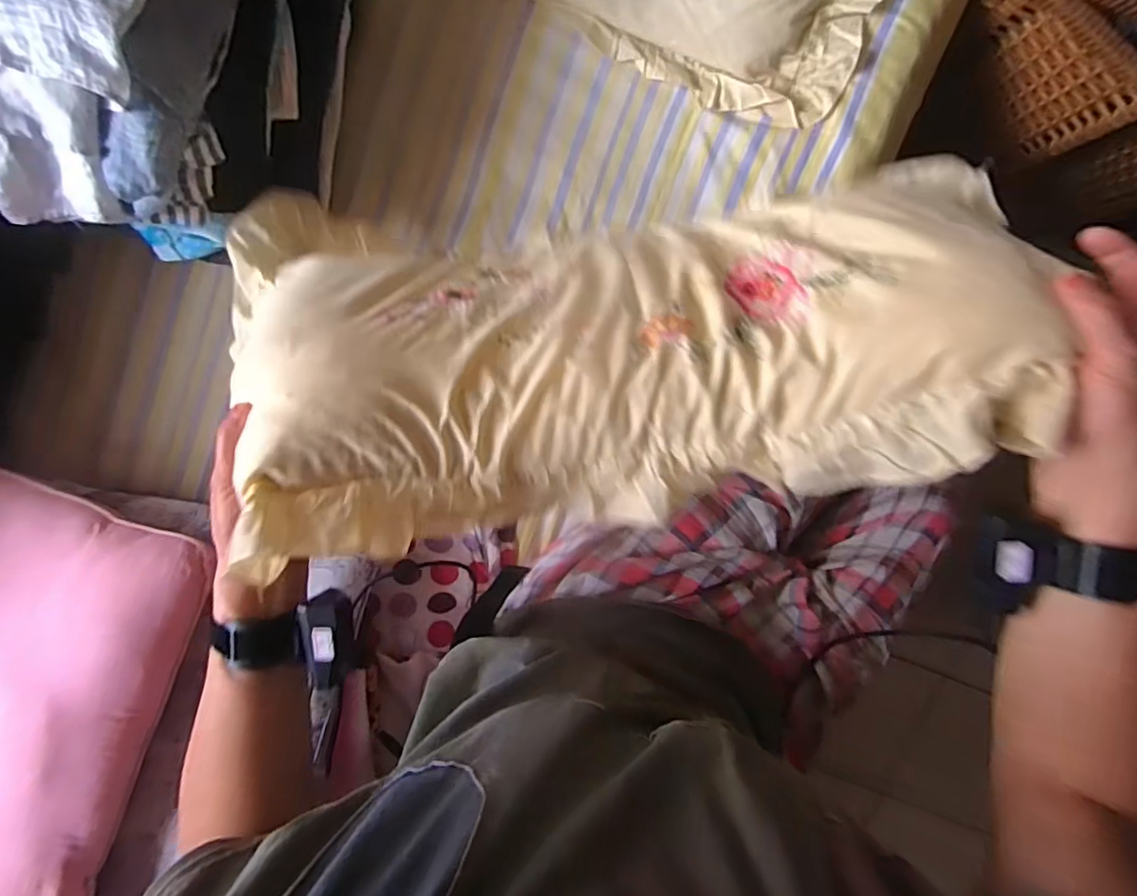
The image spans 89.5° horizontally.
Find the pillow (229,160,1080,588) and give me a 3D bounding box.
[{"bbox_3d":[0.054,-0.076,0.428,0.527,0.140,0.264,-7,60,-3],"label":"pillow"}]

